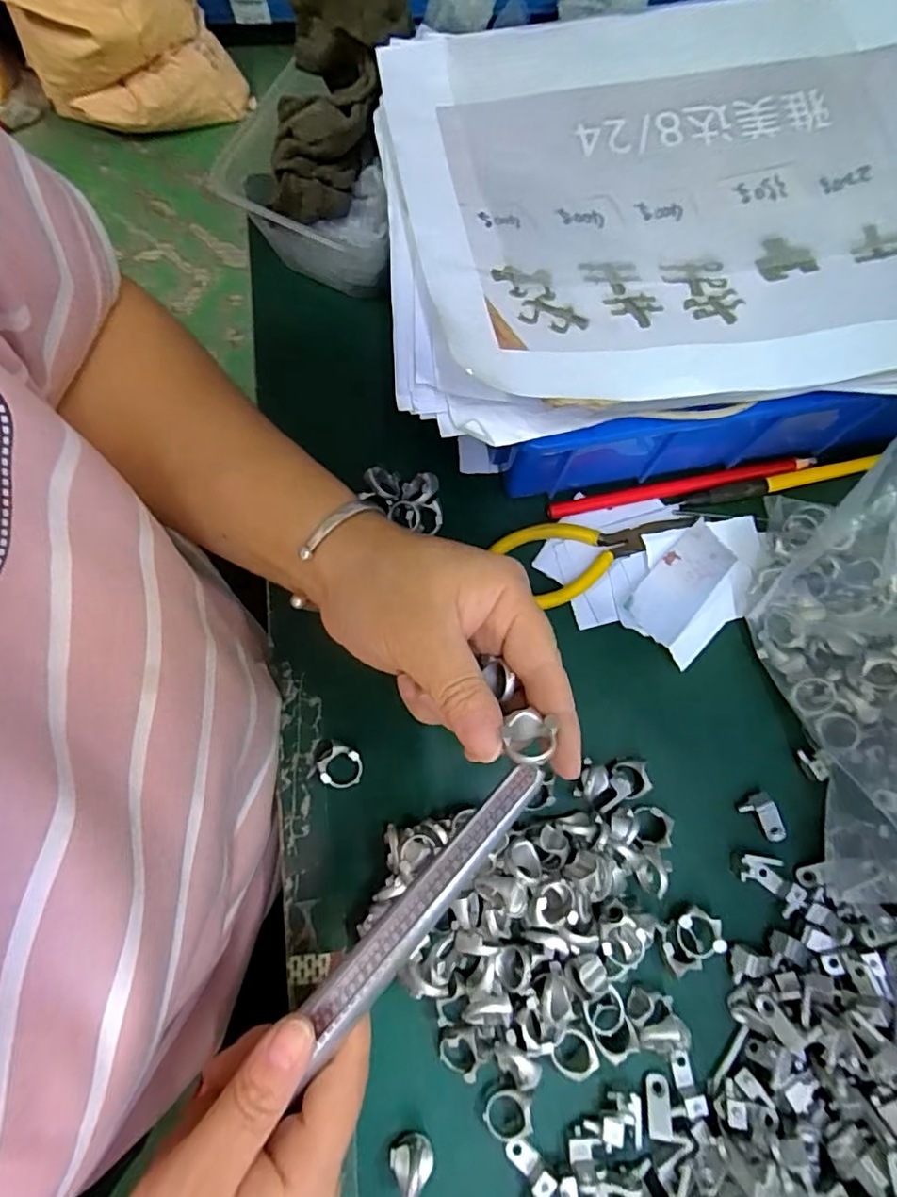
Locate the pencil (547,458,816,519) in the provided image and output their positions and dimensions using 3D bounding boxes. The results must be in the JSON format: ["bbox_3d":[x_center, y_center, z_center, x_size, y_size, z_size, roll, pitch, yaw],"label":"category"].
[{"bbox_3d":[0.136,-0.065,0.329,0.160,0.007,0.008,-11,76,-4],"label":"pencil"}]

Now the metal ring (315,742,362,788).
[{"bbox_3d":[-0.058,0.086,0.291,0.027,0.013,0.021,23,77,4],"label":"metal ring"}]

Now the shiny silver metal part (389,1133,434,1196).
[{"bbox_3d":[-0.016,0.251,0.247,0.018,0.019,0.015,-37,80,-10],"label":"shiny silver metal part"}]

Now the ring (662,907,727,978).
[{"bbox_3d":[0.118,0.166,0.272,0.029,0.012,0.025,-19,77,-6],"label":"ring"}]

